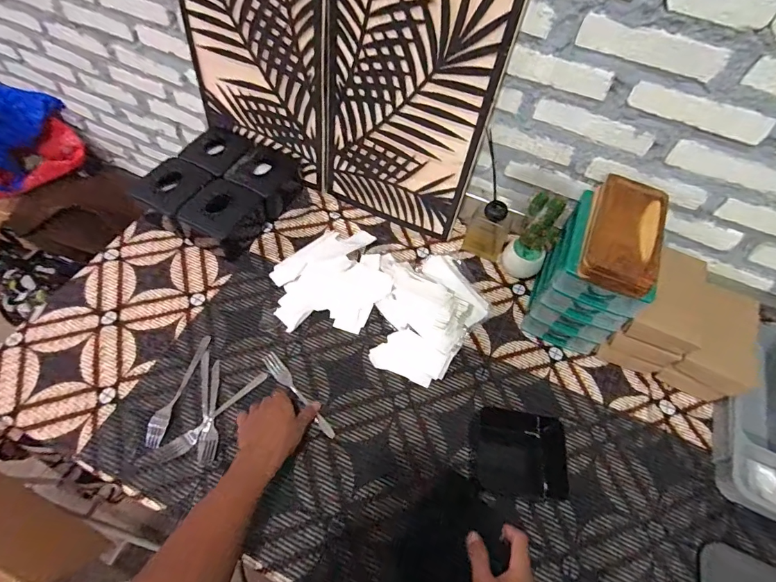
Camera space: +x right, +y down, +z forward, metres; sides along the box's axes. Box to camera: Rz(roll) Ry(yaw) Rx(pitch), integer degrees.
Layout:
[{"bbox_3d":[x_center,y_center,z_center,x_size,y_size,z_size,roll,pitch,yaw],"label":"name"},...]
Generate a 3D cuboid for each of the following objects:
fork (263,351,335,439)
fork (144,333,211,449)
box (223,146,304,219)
[{"bbox_3d":[-0.153,0.174,0.696,0.025,0.007,0.186,-37,66,-25],"label":"fork"},{"bbox_3d":[-0.344,0.157,0.673,0.027,0.011,0.191,11,56,2],"label":"fork"},{"bbox_3d":[-0.264,-0.241,0.899,0.116,0.073,0.123,27,58,13],"label":"box"}]

